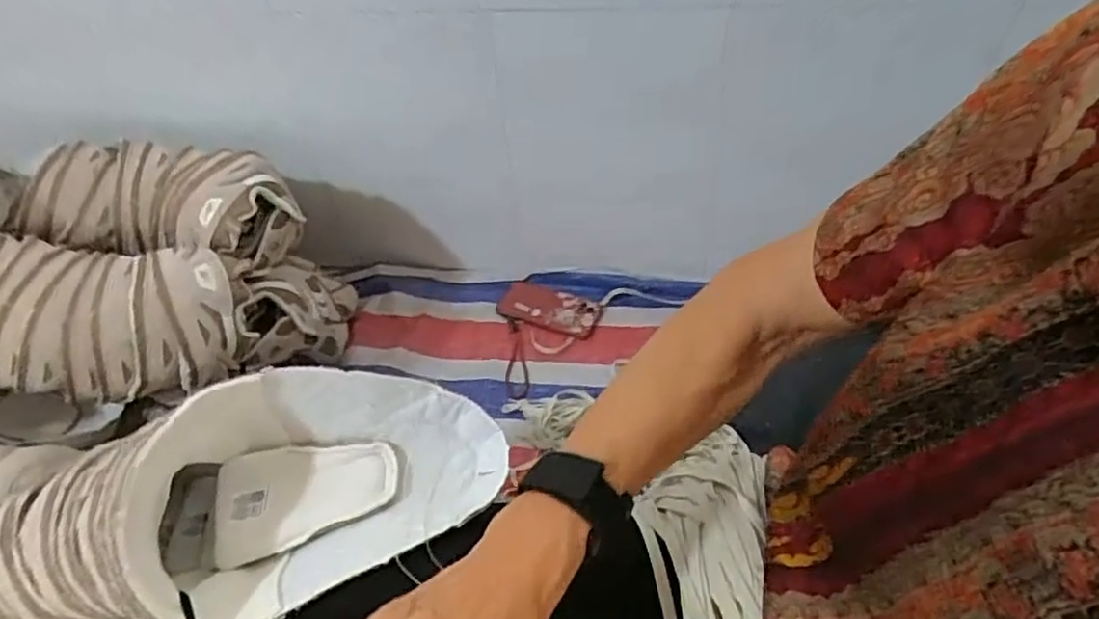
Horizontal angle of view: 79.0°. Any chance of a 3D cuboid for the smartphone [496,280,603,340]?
[{"bbox_3d":[-0.005,-0.004,1.077,0.172,0.014,0.076,16,56,26],"label":"smartphone"}]

